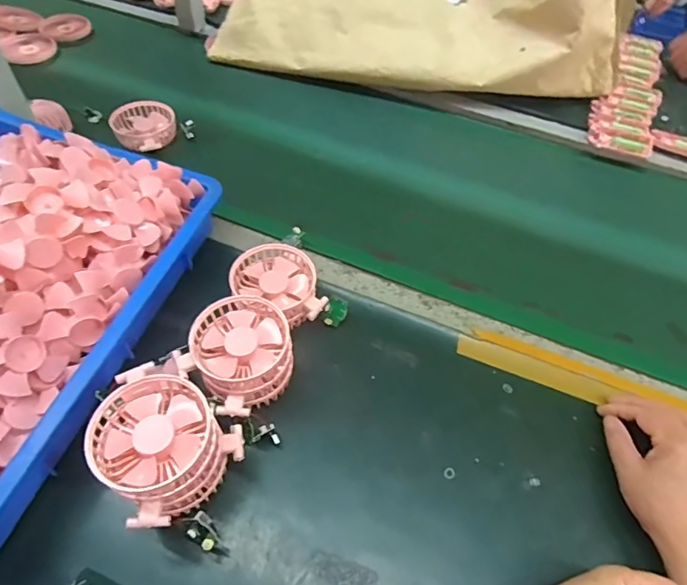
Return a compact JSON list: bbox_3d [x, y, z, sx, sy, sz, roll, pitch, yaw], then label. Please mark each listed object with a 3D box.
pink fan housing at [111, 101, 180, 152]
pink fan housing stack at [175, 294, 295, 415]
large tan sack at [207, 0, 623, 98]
[{"bbox_3d":[-0.293,-0.244,0.716,0.088,0.027,0.103,-21,56,-19],"label":"pink fan housing"},{"bbox_3d":[-0.101,0.065,0.470,0.094,0.074,0.102,37,58,22],"label":"pink fan housing stack"},{"bbox_3d":[0.135,-0.582,0.821,0.705,0.327,0.342,8,52,2],"label":"large tan sack"}]

